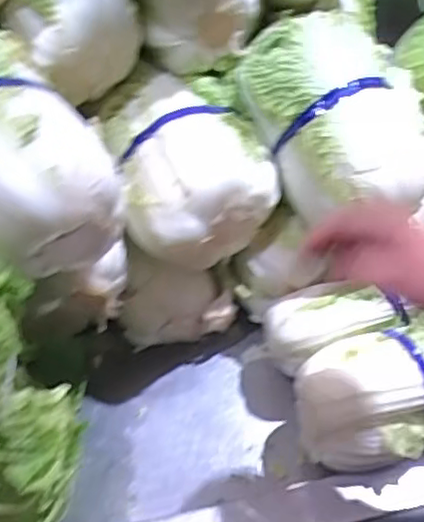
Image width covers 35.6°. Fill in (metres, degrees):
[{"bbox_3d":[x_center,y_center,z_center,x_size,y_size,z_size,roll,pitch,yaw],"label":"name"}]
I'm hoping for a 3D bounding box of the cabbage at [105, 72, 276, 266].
[{"bbox_3d":[-0.021,-0.096,0.689,0.157,0.115,0.163,-2,52,2],"label":"cabbage"}]

